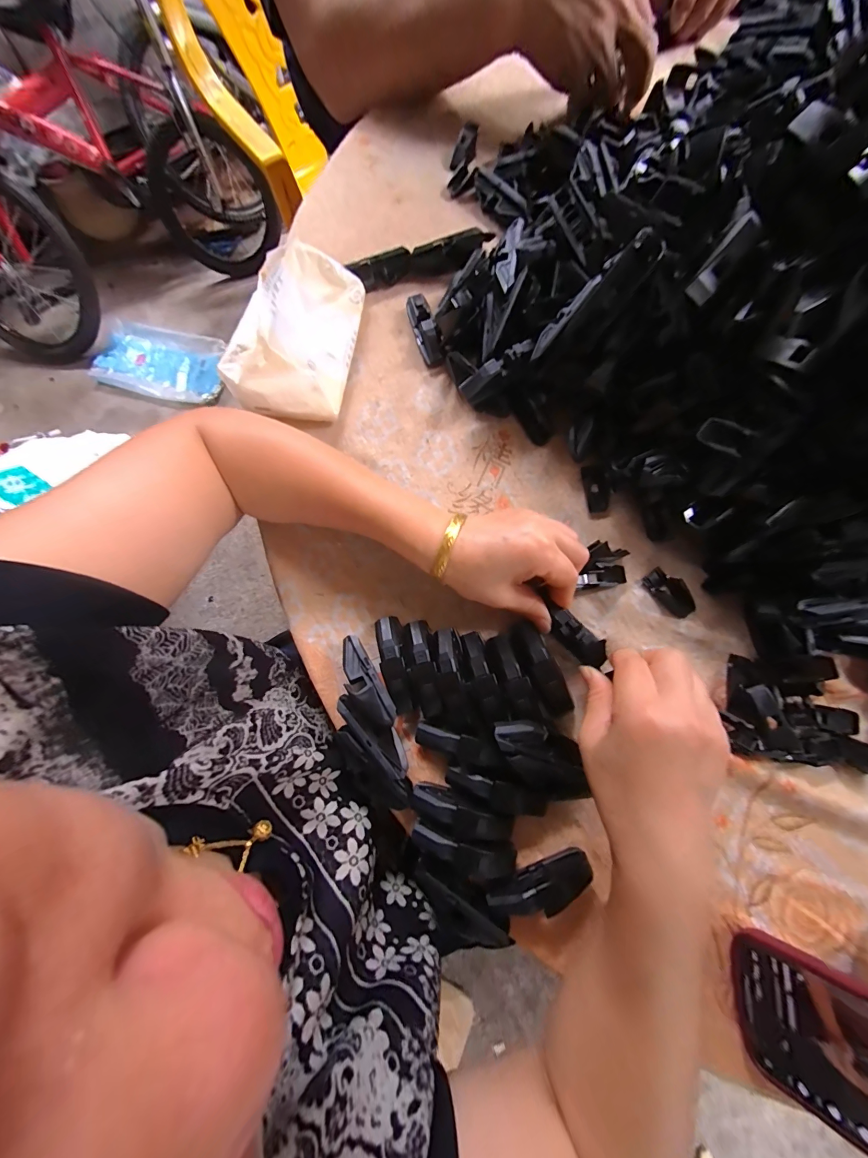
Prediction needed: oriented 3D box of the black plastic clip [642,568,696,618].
[{"bbox_3d":[0.186,0.011,0.287,0.019,0.010,0.041,-40,75,-1],"label":"black plastic clip"}]

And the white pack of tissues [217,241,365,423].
[{"bbox_3d":[-0.124,-0.220,0.331,0.089,0.066,0.148,8,80,6],"label":"white pack of tissues"}]

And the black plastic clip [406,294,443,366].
[{"bbox_3d":[-0.010,-0.238,0.347,0.017,0.024,0.074,-17,76,4],"label":"black plastic clip"}]

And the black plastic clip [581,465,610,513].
[{"bbox_3d":[0.138,-0.077,0.310,0.018,0.009,0.040,-10,77,6],"label":"black plastic clip"}]

